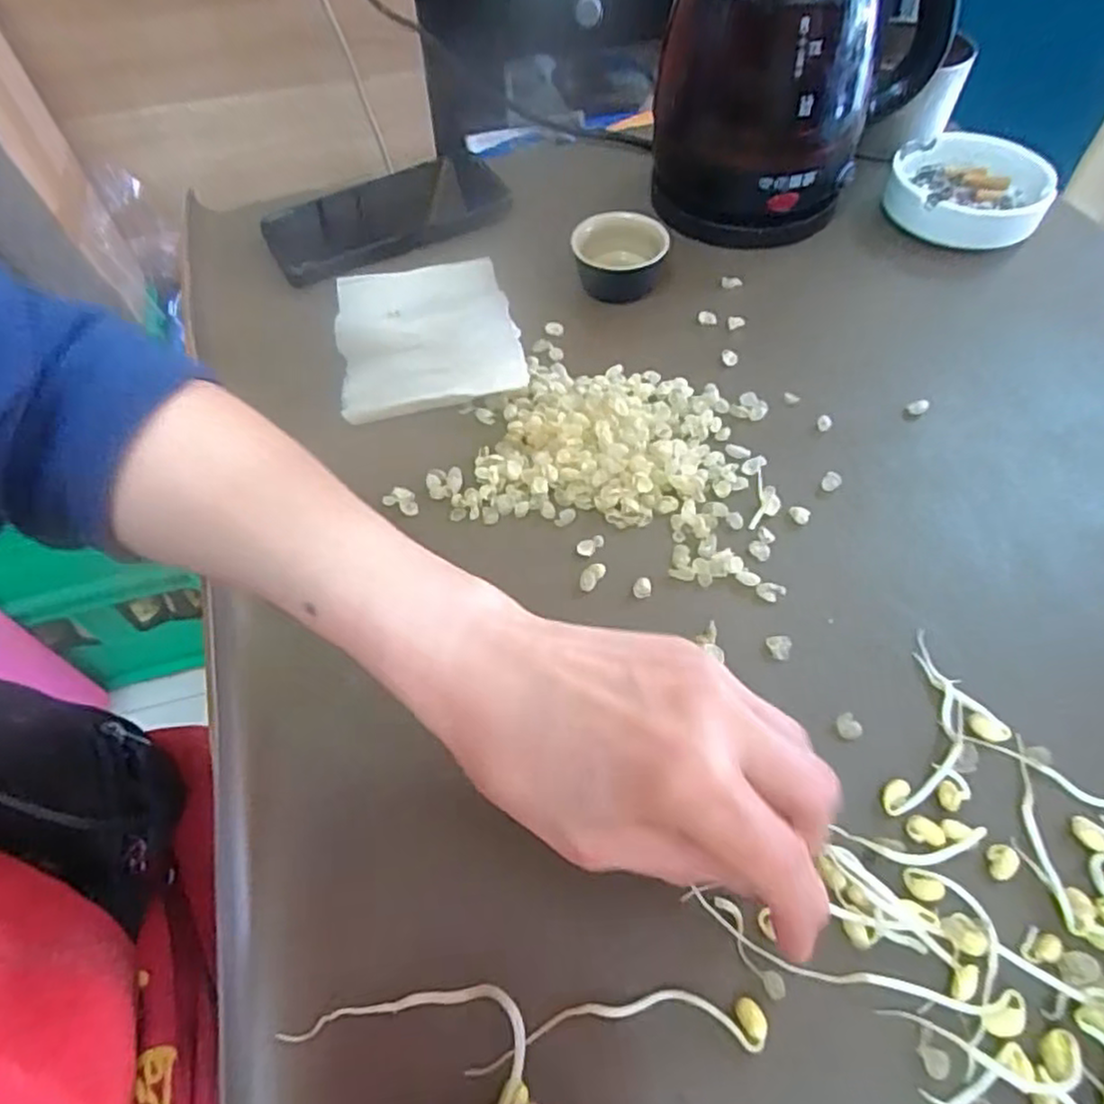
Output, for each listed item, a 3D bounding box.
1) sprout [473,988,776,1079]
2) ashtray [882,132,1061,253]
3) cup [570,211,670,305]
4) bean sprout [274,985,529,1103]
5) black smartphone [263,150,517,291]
[{"bbox_3d":[0.021,0.155,0.231,0.096,0.005,0.019,-3,56,-2],"label":"sprout"},{"bbox_3d":[0.278,-0.242,0.475,0.096,0.026,0.101,0,56,0],"label":"ashtray"},{"bbox_3d":[0.044,-0.188,0.449,0.055,0.032,0.050,0,56,0],"label":"cup"},{"bbox_3d":[-0.048,0.158,0.230,0.081,0.007,0.030,1,56,4],"label":"bean sprout"},{"bbox_3d":[-0.114,-0.237,0.498,0.171,0.014,0.089,-29,60,-18],"label":"black smartphone"}]

